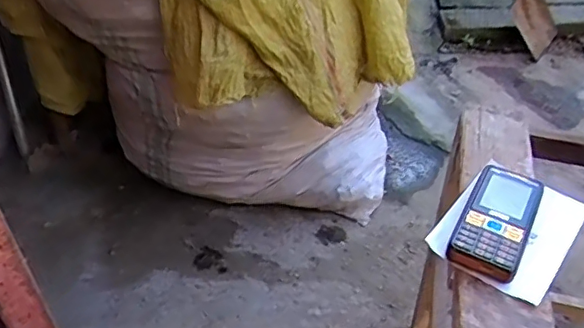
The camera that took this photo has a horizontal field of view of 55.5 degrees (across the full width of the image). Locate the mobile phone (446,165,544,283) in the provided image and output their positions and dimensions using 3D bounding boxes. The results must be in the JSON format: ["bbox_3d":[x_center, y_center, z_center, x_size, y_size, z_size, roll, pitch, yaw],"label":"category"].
[{"bbox_3d":[0.183,0.049,0.496,0.056,0.020,0.121,20,44,22],"label":"mobile phone"}]

